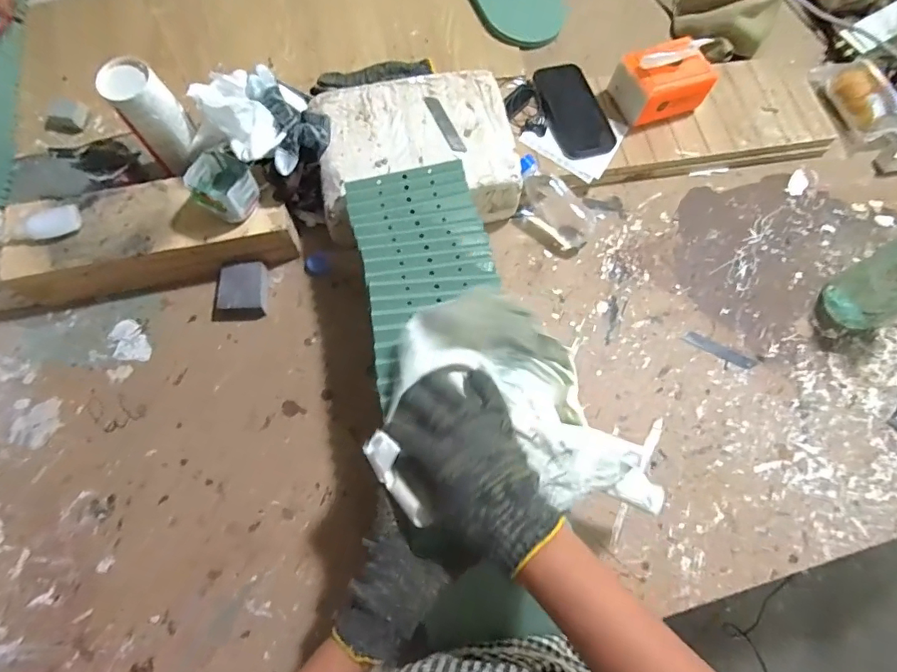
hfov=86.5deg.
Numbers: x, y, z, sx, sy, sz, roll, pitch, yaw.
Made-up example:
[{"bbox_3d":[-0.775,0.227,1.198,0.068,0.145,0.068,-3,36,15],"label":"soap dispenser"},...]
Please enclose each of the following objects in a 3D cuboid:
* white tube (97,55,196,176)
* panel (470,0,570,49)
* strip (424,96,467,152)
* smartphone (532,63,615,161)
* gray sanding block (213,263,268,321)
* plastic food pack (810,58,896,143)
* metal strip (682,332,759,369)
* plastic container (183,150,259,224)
[{"bbox_3d":[-0.366,-0.275,0.596,0.066,0.116,0.076,-35,78,-12],"label":"white tube"},{"bbox_3d":[0.125,-0.575,0.825,0.160,0.011,0.167,-26,81,-15],"label":"panel"},{"bbox_3d":[-0.004,-0.278,0.628,0.018,0.004,0.097,-22,73,-12],"label":"strip"},{"bbox_3d":[0.189,-0.344,0.724,0.095,0.009,0.165,-17,76,-16],"label":"smartphone"},{"bbox_3d":[-0.270,-0.057,0.625,0.063,0.028,0.076,0,68,-2],"label":"gray sanding block"},{"bbox_3d":[0.694,-0.400,0.793,0.101,0.046,0.167,-17,71,-9],"label":"plastic food pack"},{"bbox_3d":[0.365,0.019,0.640,0.095,0.004,0.018,28,69,9],"label":"metal strip"},{"bbox_3d":[-0.269,-0.181,0.575,0.066,0.052,0.071,1,73,-2],"label":"plastic container"}]

